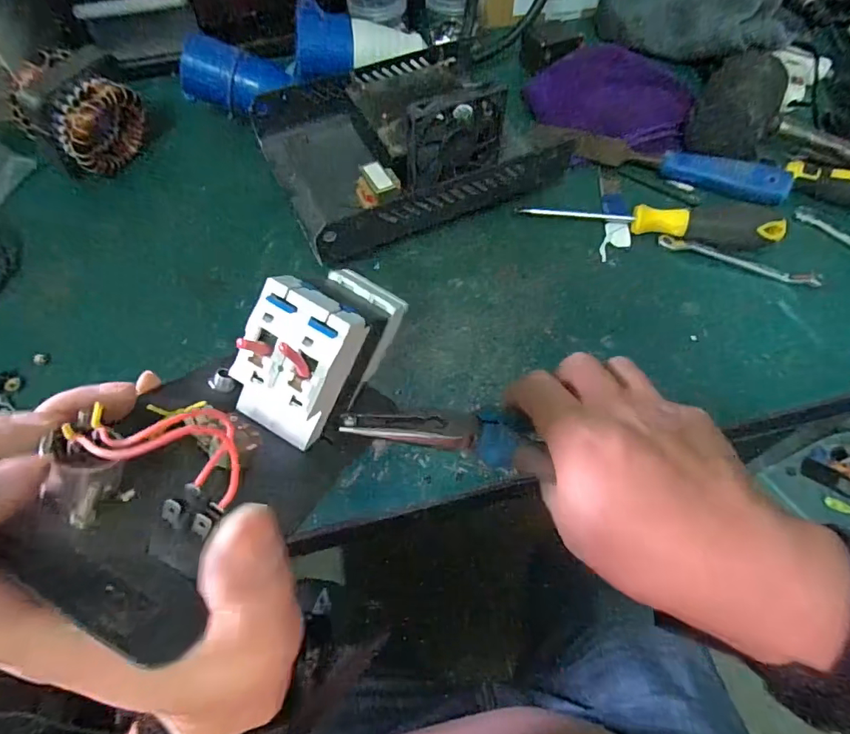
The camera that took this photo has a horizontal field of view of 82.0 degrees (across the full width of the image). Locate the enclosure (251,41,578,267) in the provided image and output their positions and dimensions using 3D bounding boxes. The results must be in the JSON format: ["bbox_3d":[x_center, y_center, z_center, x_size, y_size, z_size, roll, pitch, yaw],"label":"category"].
[{"bbox_3d":[-0.022,-0.214,0.424,0.226,0.083,0.183,-25,62,-12],"label":"enclosure"}]

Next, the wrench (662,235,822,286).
[{"bbox_3d":[0.250,-0.087,0.391,0.118,0.006,0.016,19,62,13],"label":"wrench"}]

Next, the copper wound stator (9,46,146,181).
[{"bbox_3d":[-0.305,-0.228,0.444,0.064,0.085,0.086,17,61,11],"label":"copper wound stator"}]

